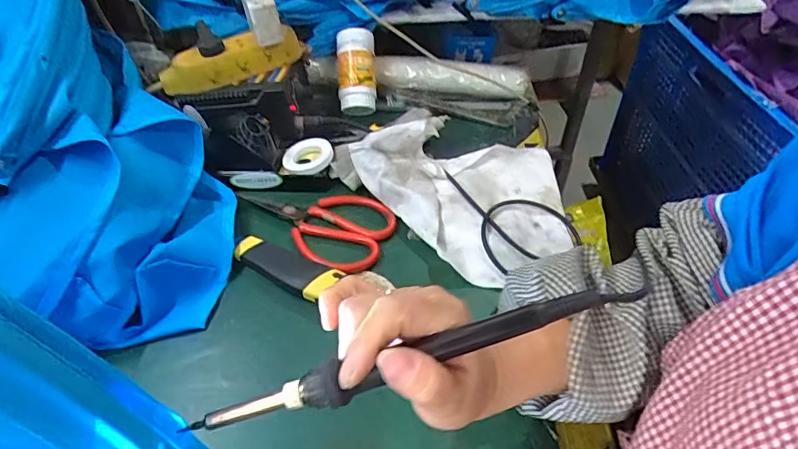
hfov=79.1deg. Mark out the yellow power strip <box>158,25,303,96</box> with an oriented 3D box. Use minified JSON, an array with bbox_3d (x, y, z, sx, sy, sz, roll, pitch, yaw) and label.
[{"bbox_3d":[-0.198,-0.200,0.580,0.173,0.041,0.046,-23,50,-18],"label":"yellow power strip"}]

